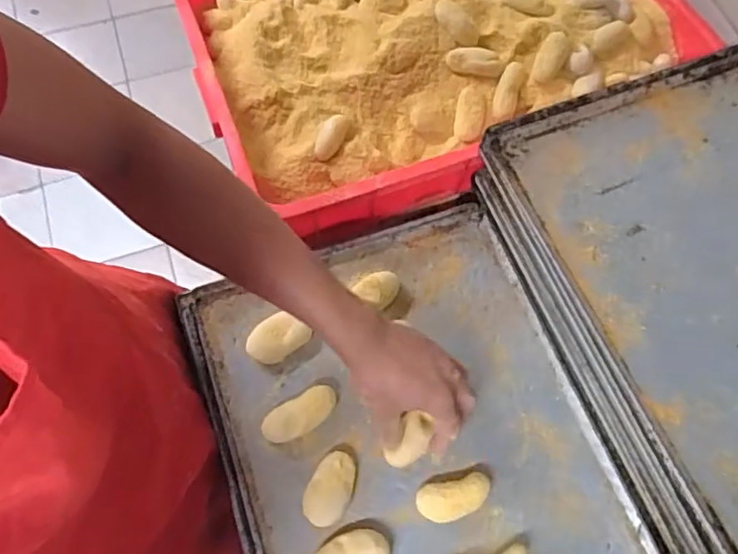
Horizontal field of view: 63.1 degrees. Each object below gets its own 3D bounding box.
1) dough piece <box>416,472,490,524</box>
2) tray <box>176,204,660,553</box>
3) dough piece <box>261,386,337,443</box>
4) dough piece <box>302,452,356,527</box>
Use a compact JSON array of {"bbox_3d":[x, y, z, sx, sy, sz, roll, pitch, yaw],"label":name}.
[{"bbox_3d":[0.076,0.198,0.539,0.066,0.028,0.034,-12,67,-7],"label":"dough piece"},{"bbox_3d":[0.046,0.172,0.565,0.336,0.039,0.472,-19,68,-10],"label":"tray"},{"bbox_3d":[-0.065,0.131,0.569,0.074,0.016,0.032,-28,70,-13],"label":"dough piece"},{"bbox_3d":[-0.035,0.190,0.541,0.038,0.013,0.065,26,68,9],"label":"dough piece"}]

